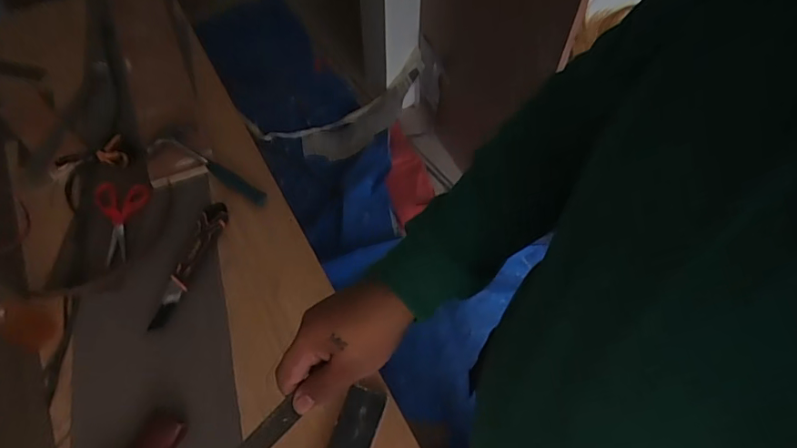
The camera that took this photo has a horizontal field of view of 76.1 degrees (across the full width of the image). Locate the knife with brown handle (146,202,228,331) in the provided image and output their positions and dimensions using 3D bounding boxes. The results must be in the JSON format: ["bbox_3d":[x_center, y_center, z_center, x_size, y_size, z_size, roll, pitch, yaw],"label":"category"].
[{"bbox_3d":[-0.352,0.064,0.864,0.047,0.013,0.244,12,58,5],"label":"knife with brown handle"}]

